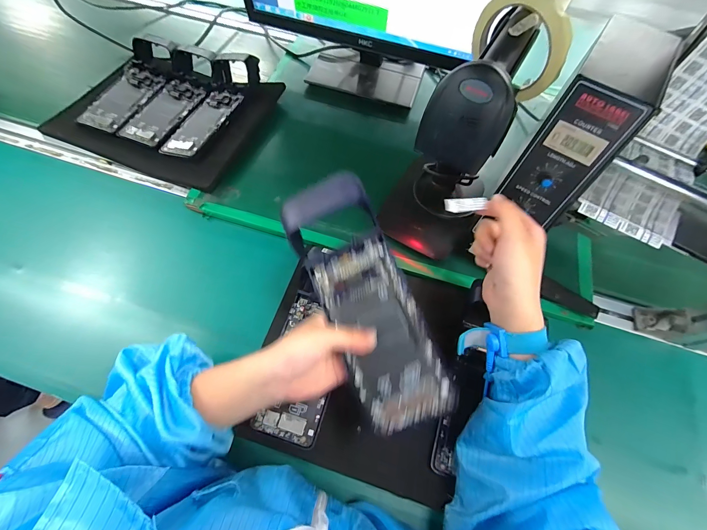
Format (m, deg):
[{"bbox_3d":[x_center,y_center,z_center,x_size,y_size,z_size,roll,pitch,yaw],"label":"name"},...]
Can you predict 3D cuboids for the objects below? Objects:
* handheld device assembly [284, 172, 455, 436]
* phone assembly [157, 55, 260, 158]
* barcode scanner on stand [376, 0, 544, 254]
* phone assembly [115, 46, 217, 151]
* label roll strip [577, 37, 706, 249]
[{"bbox_3d":[0.012,0.032,0.275,0.082,0.044,0.215,-22,81,-13],"label":"handheld device assembly"},{"bbox_3d":[-0.235,-0.274,0.512,0.086,0.043,0.229,19,64,7],"label":"phone assembly"},{"bbox_3d":[0.106,-0.121,0.360,0.101,0.247,0.141,19,64,7],"label":"barcode scanner on stand"},{"bbox_3d":[-0.318,-0.305,0.530,0.094,0.036,0.226,21,64,8],"label":"phone assembly"},{"bbox_3d":[0.330,-0.138,0.299,0.083,0.066,0.236,31,105,12],"label":"label roll strip"}]

